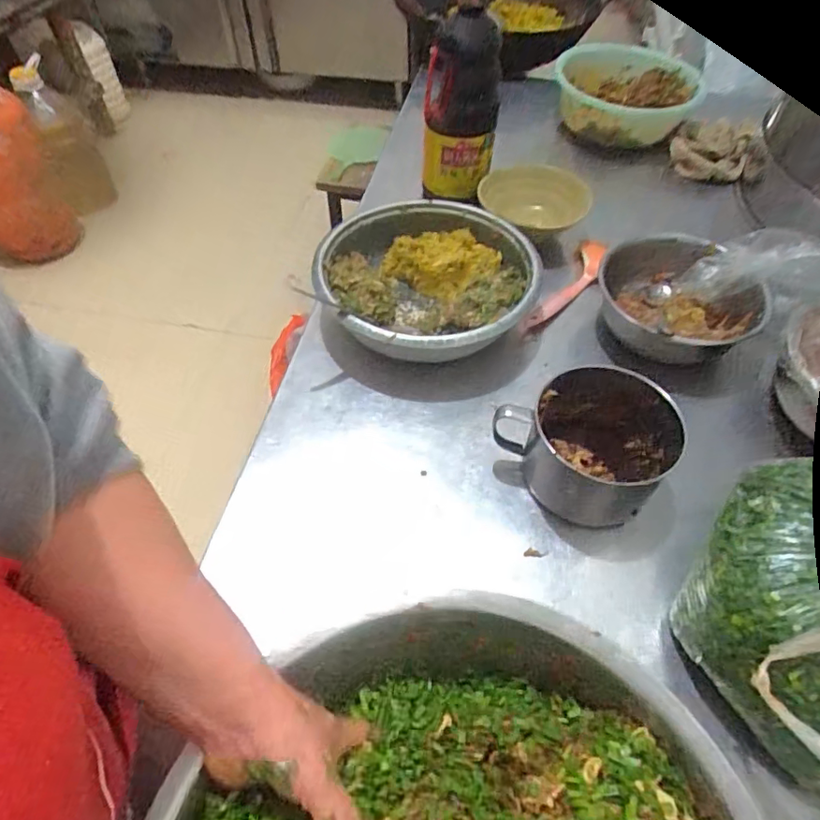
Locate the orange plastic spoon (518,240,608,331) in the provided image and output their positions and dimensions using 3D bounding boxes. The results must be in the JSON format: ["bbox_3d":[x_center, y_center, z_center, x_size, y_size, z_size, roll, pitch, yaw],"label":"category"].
[{"bbox_3d":[0.229,-0.178,0.787,0.044,0.017,0.219,29,58,20],"label":"orange plastic spoon"}]

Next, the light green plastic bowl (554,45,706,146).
[{"bbox_3d":[0.413,-0.593,1.039,0.263,0.108,0.265,5,53,3],"label":"light green plastic bowl"}]

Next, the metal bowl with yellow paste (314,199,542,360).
[{"bbox_3d":[0.021,-0.165,0.740,0.280,0.090,0.272,0,53,0],"label":"metal bowl with yellow paste"}]

